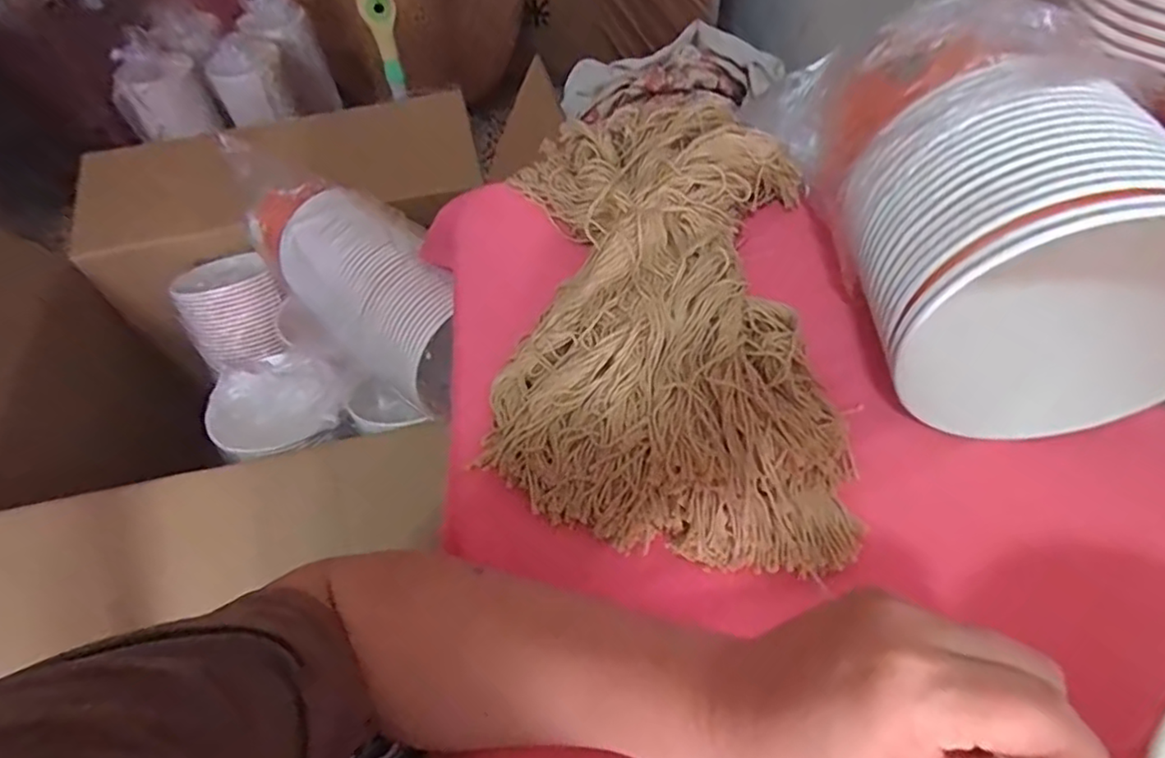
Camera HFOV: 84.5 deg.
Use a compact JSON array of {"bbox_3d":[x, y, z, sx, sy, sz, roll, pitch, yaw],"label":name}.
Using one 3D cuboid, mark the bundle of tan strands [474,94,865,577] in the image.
[{"bbox_3d":[0.056,-0.070,0.451,0.216,0.075,0.384,2,52,6],"label":"bundle of tan strands"}]

